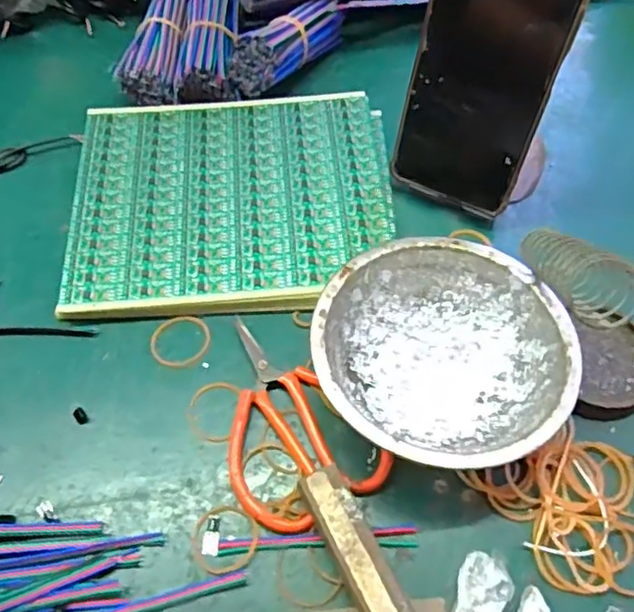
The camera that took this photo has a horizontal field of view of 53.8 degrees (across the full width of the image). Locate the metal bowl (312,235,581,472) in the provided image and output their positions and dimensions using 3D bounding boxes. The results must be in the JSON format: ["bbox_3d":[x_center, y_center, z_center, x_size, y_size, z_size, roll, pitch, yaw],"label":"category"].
[{"bbox_3d":[0.064,0.027,0.322,0.122,0.044,0.123,0,59,1],"label":"metal bowl"}]

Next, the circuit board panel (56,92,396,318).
[{"bbox_3d":[-0.053,-0.071,0.405,0.196,0.025,0.170,-3,59,-1],"label":"circuit board panel"}]

